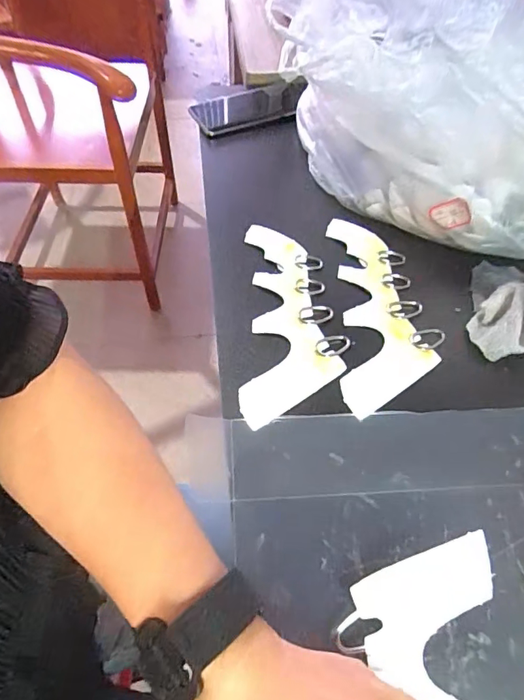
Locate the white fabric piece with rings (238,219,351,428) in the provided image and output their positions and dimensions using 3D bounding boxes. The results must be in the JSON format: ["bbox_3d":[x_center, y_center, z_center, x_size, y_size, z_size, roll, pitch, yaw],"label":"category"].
[{"bbox_3d":[0.025,-0.032,0.414,0.081,0.011,0.208,0,54,-2],"label":"white fabric piece with rings"}]

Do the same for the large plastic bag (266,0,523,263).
[{"bbox_3d":[0.177,-0.243,0.462,0.188,0.168,0.402,-31,60,-22],"label":"large plastic bag"}]

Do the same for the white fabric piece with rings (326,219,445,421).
[{"bbox_3d":[0.105,-0.041,0.423,0.082,0.007,0.214,0,54,-2],"label":"white fabric piece with rings"}]

